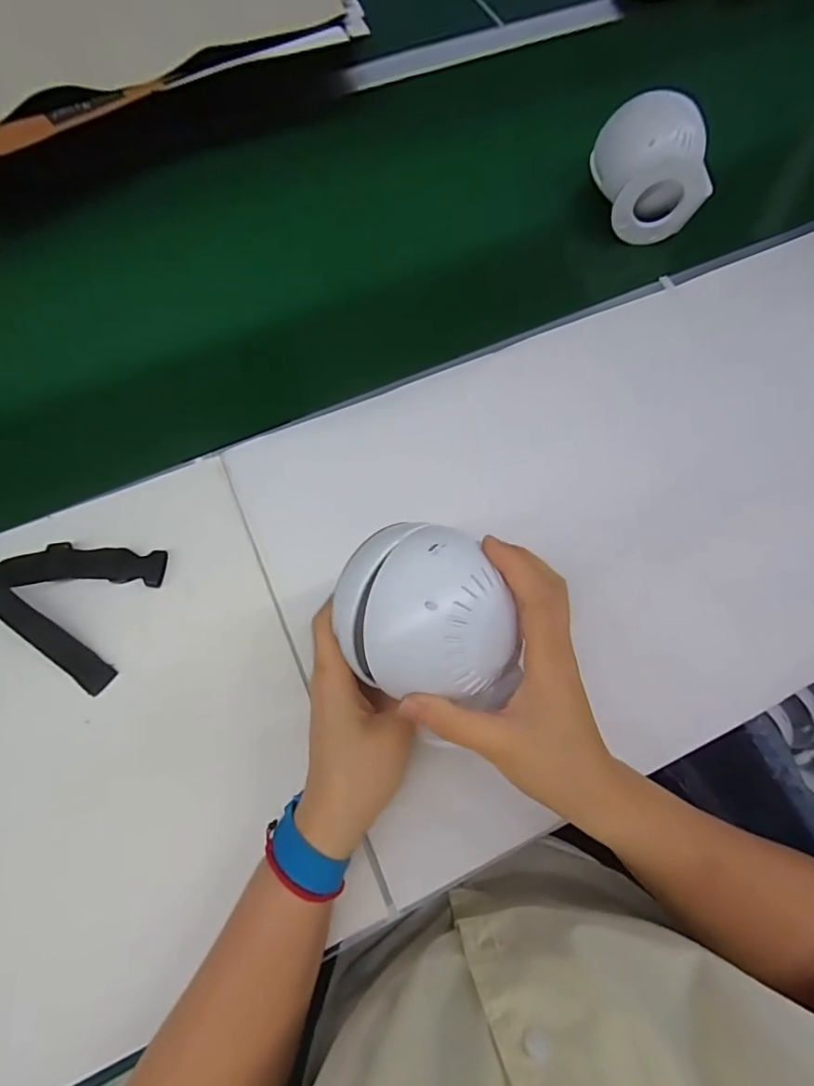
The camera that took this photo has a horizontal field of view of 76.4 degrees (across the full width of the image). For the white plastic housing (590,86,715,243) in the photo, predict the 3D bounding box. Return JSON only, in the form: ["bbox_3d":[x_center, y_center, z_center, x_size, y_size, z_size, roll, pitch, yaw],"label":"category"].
[{"bbox_3d":[0.244,-0.373,0.526,0.091,0.100,0.096,-7,70,-5],"label":"white plastic housing"}]

